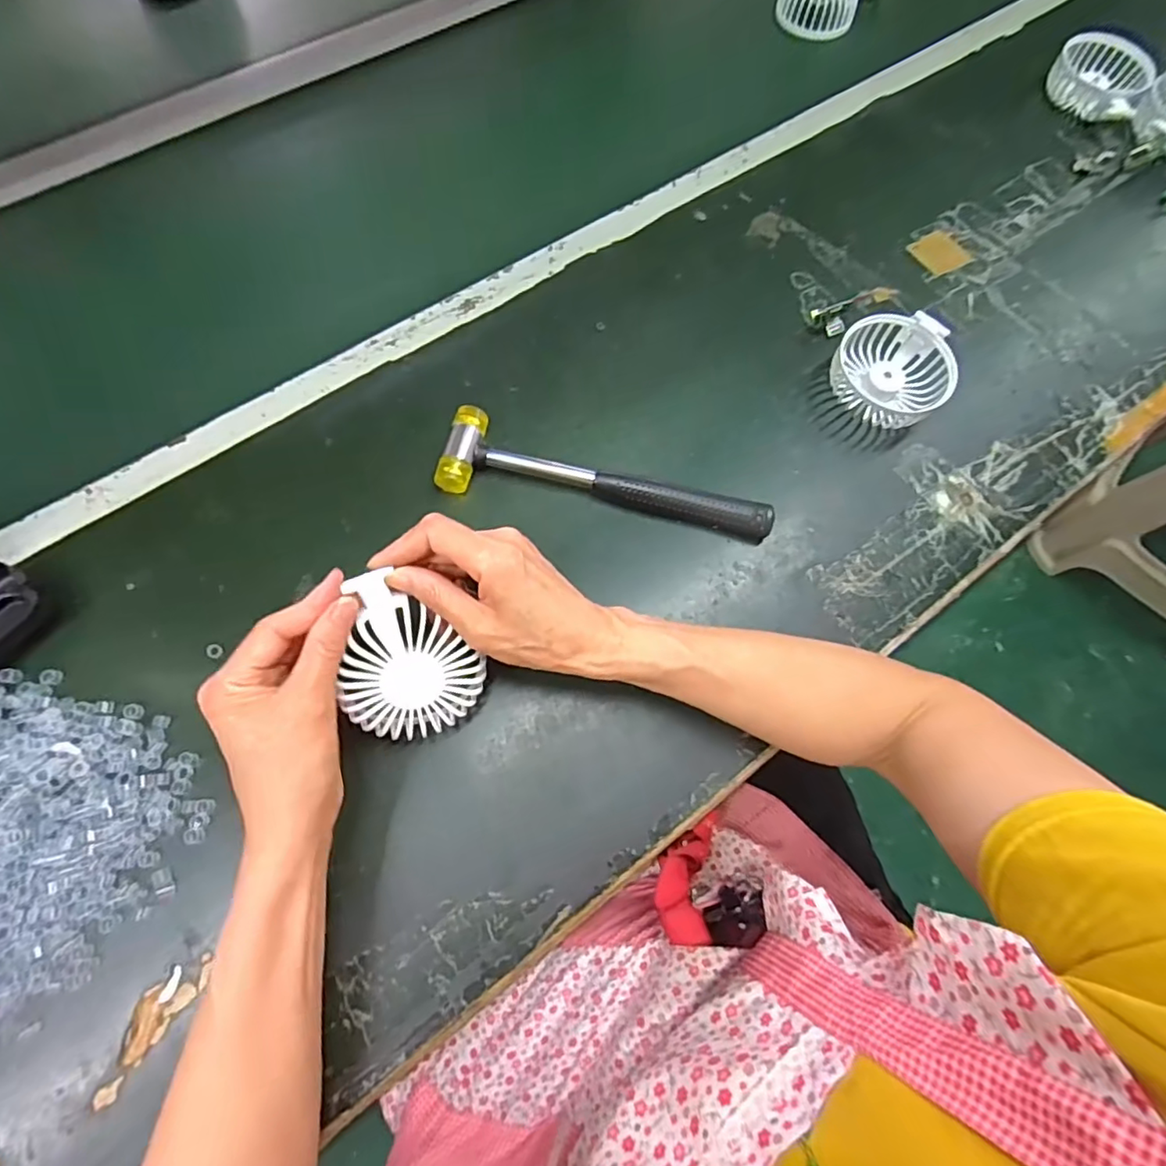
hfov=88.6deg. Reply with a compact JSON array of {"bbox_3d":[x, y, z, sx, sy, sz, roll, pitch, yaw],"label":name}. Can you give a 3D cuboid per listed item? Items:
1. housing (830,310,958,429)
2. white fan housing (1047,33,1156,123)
[{"bbox_3d":[0.244,-0.168,0.478,0.085,0.036,0.082,-2,69,-3],"label":"housing"},{"bbox_3d":[0.536,-0.525,0.619,0.092,0.034,0.092,1,69,-2],"label":"white fan housing"}]

